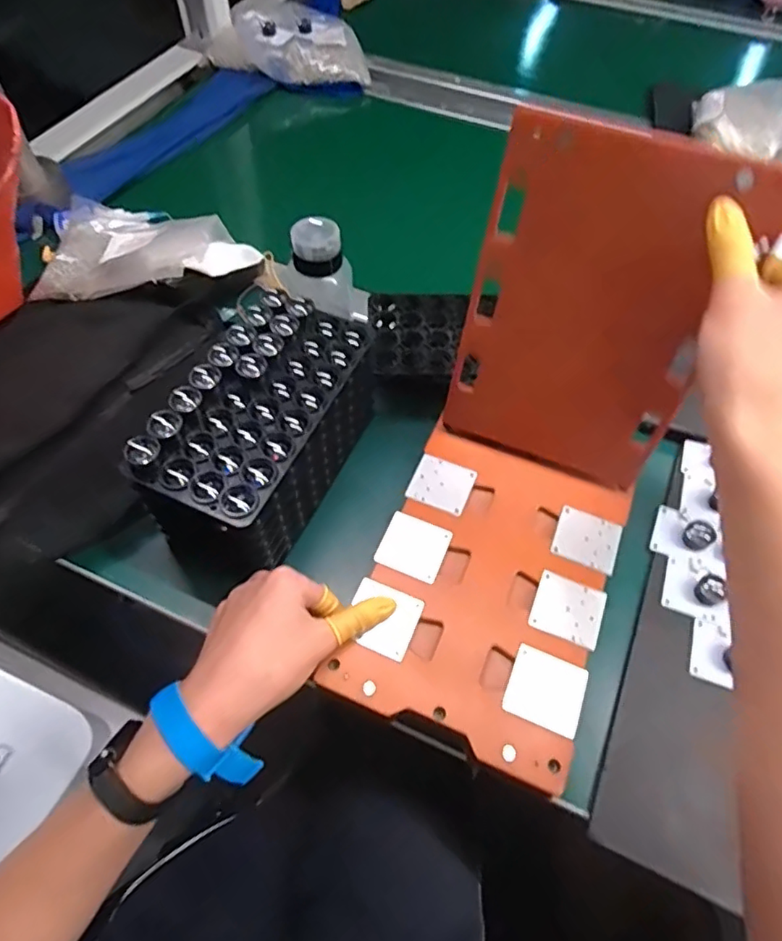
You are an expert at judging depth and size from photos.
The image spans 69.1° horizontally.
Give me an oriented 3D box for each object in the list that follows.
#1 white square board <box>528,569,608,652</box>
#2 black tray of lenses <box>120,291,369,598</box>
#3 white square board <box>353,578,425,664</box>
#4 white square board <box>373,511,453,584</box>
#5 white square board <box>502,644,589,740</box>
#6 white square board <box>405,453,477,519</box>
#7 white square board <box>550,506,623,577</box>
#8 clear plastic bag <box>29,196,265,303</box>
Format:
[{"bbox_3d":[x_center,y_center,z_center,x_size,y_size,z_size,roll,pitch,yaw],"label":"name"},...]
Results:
[{"bbox_3d":[0.127,0.100,0.407,0.047,0.004,0.046,22,60,12],"label":"white square board"},{"bbox_3d":[-0.097,-0.026,0.445,0.101,0.115,0.202,24,60,13],"label":"black tray of lenses"},{"bbox_3d":[-0.006,0.104,0.399,0.048,0.004,0.046,22,60,10],"label":"white square board"},{"bbox_3d":[0.017,0.057,0.429,0.048,0.004,0.045,20,60,11],"label":"white square board"},{"bbox_3d":[0.104,0.146,0.378,0.048,0.004,0.047,21,60,11],"label":"white square board"},{"bbox_3d":[0.041,0.011,0.460,0.047,0.004,0.046,21,60,11],"label":"white square board"},{"bbox_3d":[0.151,0.053,0.438,0.047,0.005,0.045,22,60,12],"label":"white square board"},{"bbox_3d":[-0.260,-0.248,0.619,0.226,0.041,0.151,-5,58,-5],"label":"clear plastic bag"}]

